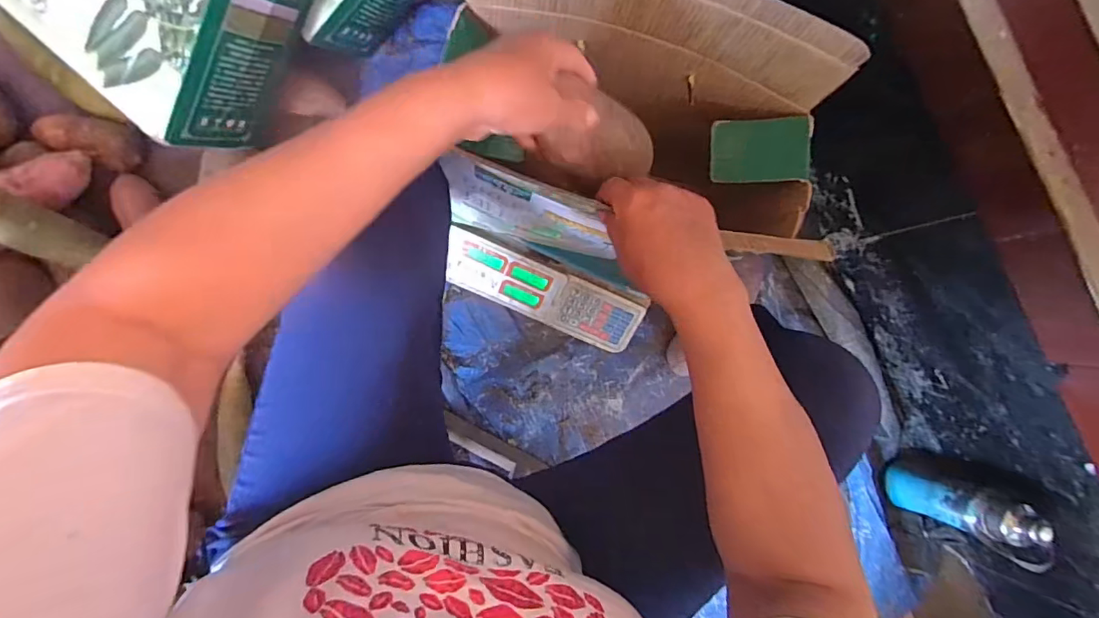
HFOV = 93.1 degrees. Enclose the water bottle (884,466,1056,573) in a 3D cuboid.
[{"bbox_3d":[0.611,0.302,0.789,0.071,0.251,0.074,21,85,-6],"label":"water bottle"}]

